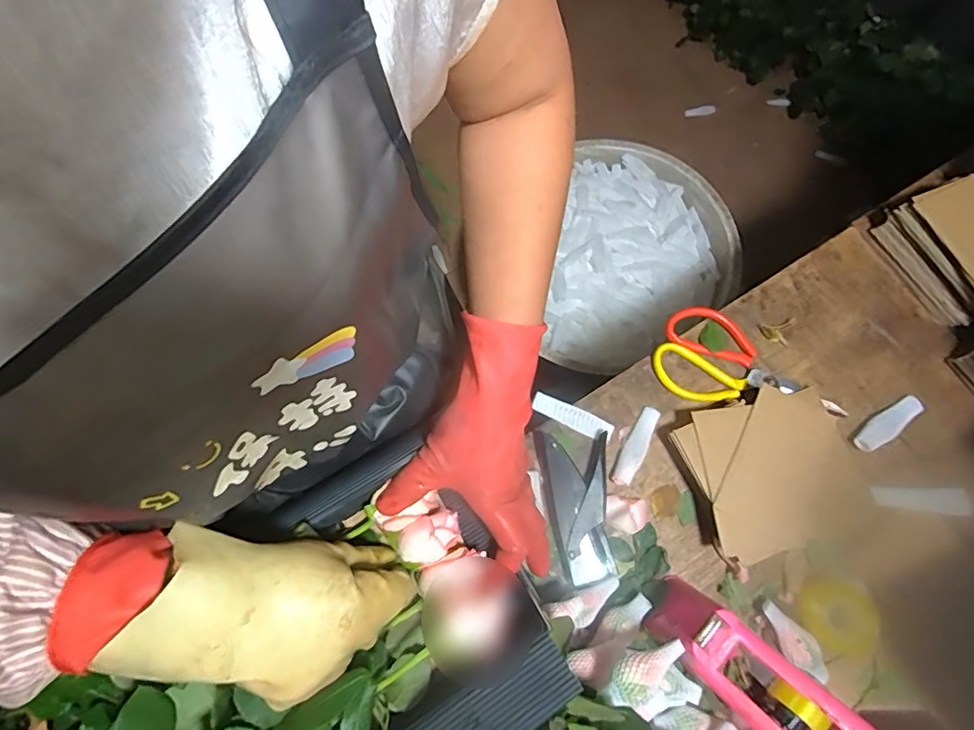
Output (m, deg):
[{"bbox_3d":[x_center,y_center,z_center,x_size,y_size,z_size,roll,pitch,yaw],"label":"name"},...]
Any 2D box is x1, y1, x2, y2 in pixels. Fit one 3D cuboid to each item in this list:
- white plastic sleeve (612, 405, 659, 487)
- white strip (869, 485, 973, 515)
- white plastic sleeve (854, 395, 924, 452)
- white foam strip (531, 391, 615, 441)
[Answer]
[{"bbox_3d":[0.158,0.084,0.547,0.022,0.013,0.089,27,77,8],"label":"white plastic sleeve"},{"bbox_3d":[0.444,0.137,0.531,0.095,0.004,0.025,3,75,2],"label":"white strip"},{"bbox_3d":[0.425,0.060,0.548,0.083,0.015,0.026,-34,76,-8],"label":"white plastic sleeve"},{"bbox_3d":[0.093,0.057,0.565,0.089,0.006,0.023,26,93,2],"label":"white foam strip"}]

